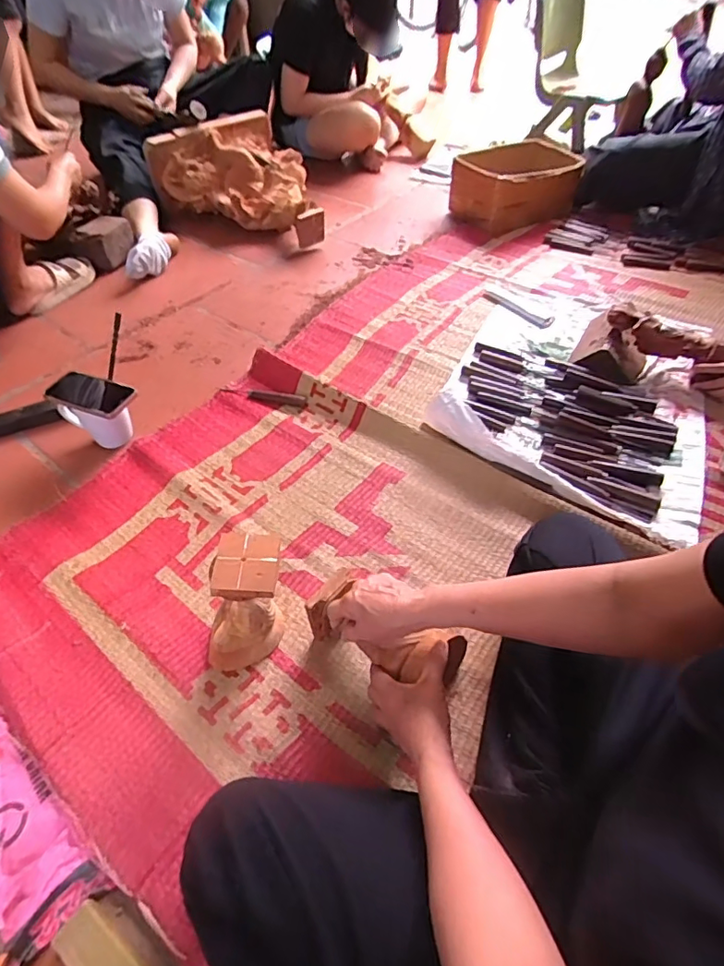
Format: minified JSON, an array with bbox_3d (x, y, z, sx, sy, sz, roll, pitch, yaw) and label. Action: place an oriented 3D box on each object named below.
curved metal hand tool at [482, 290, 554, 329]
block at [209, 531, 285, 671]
[{"bbox_3d":[0.364,-0.416,1.226,0.045,0.016,0.200,-33,59,-27],"label":"curved metal hand tool"},{"bbox_3d":[-0.147,0.151,0.639,0.095,0.171,0.095,-1,49,-1],"label":"block"}]

